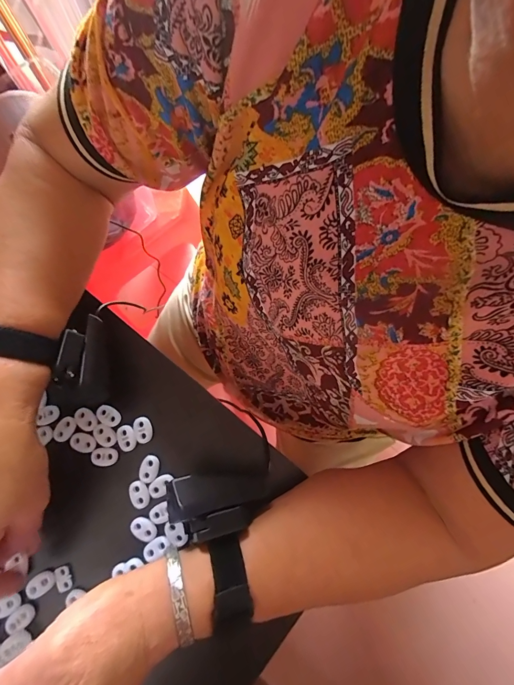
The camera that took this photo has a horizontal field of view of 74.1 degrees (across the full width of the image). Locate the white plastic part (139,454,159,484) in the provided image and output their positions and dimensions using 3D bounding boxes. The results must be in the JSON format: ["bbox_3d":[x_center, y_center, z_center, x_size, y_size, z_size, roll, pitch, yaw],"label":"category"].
[{"bbox_3d":[-0.094,0.110,0.297,0.016,0.004,0.023,19,78,4],"label":"white plastic part"}]

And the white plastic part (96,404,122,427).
[{"bbox_3d":[-0.134,0.066,0.305,0.022,0.004,0.016,32,79,7],"label":"white plastic part"}]

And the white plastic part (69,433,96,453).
[{"bbox_3d":[-0.154,0.088,0.300,0.023,0.004,0.015,19,77,4],"label":"white plastic part"}]

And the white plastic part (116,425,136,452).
[{"bbox_3d":[-0.116,0.084,0.302,0.016,0.004,0.022,-27,78,-6],"label":"white plastic part"}]

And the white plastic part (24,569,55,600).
[{"bbox_3d":[-0.177,0.197,0.279,0.023,0.006,0.015,-31,79,-7],"label":"white plastic part"}]

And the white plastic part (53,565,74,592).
[{"bbox_3d":[-0.160,0.195,0.281,0.012,0.004,0.019,-19,78,-4],"label":"white plastic part"}]

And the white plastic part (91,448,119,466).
[{"bbox_3d":[-0.134,0.100,0.298,0.022,0.004,0.015,4,77,1],"label":"white plastic part"}]

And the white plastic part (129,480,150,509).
[{"bbox_3d":[-0.101,0.131,0.292,0.016,0.004,0.023,-21,78,-5],"label":"white plastic part"}]

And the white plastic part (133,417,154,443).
[{"bbox_3d":[-0.102,0.078,0.304,0.015,0.004,0.022,-21,78,-5],"label":"white plastic part"}]

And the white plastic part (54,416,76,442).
[{"bbox_3d":[-0.172,0.077,0.304,0.016,0.004,0.023,33,79,7],"label":"white plastic part"}]

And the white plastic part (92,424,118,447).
[{"bbox_3d":[-0.136,0.083,0.303,0.022,0.004,0.015,42,80,9],"label":"white plastic part"}]

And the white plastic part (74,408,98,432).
[{"bbox_3d":[-0.153,0.069,0.304,0.017,0.004,0.022,-37,80,-8],"label":"white plastic part"}]

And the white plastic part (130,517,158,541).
[{"bbox_3d":[-0.096,0.157,0.287,0.023,0.004,0.016,31,79,7],"label":"white plastic part"}]

